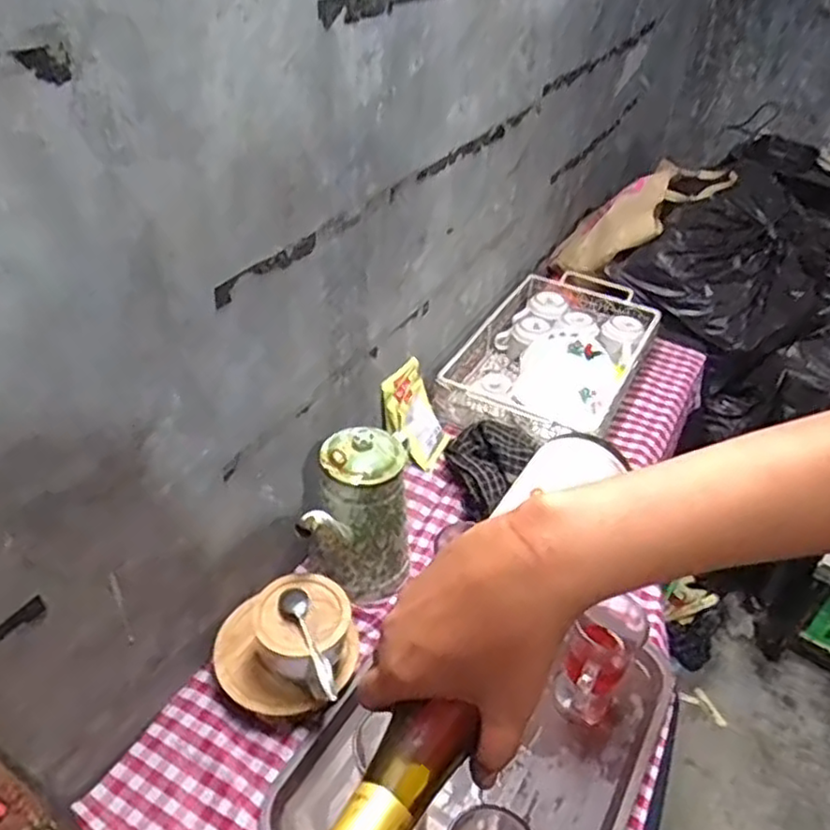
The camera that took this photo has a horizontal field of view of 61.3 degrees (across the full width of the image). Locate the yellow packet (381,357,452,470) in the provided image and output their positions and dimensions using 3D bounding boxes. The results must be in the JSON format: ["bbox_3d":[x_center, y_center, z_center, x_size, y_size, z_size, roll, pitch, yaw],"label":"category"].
[{"bbox_3d":[0.001,0.000,1.027,0.013,0.146,0.107,-7,28,38],"label":"yellow packet"}]

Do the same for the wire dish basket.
[{"bbox_3d":[0.236,-0.108,1.204,0.271,0.116,0.448,21,41,20],"label":"wire dish basket"}]

